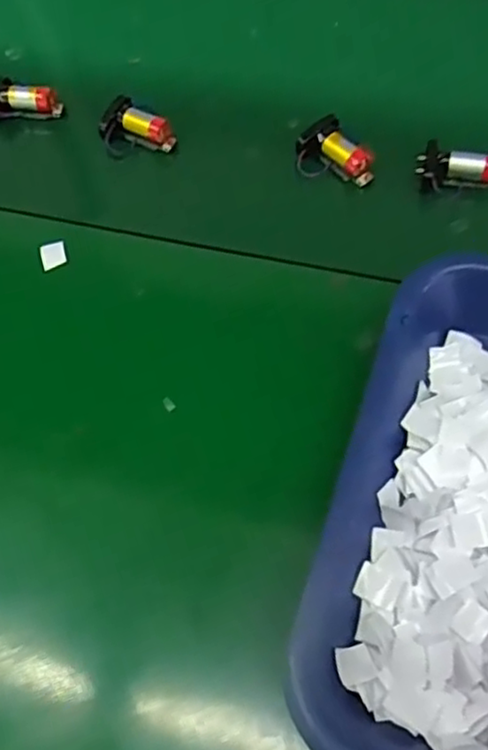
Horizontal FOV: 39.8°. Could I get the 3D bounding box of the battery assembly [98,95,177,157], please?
[{"bbox_3d":[-0.074,-0.164,0.460,0.051,0.024,0.033,33,70,18],"label":"battery assembly"}]

